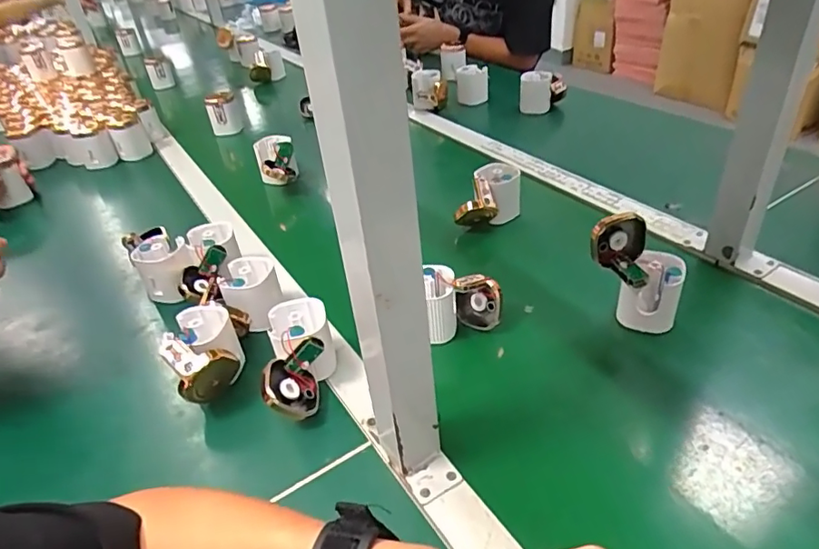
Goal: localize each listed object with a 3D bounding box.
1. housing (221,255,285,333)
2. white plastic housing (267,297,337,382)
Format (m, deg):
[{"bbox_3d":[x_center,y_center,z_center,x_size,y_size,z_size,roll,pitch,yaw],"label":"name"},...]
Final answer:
[{"bbox_3d":[-0.167,0.020,0.594,0.057,0.061,0.063,-5,37,2],"label":"housing"},{"bbox_3d":[-0.102,0.063,0.526,0.057,0.062,0.063,-12,37,-8],"label":"white plastic housing"}]

